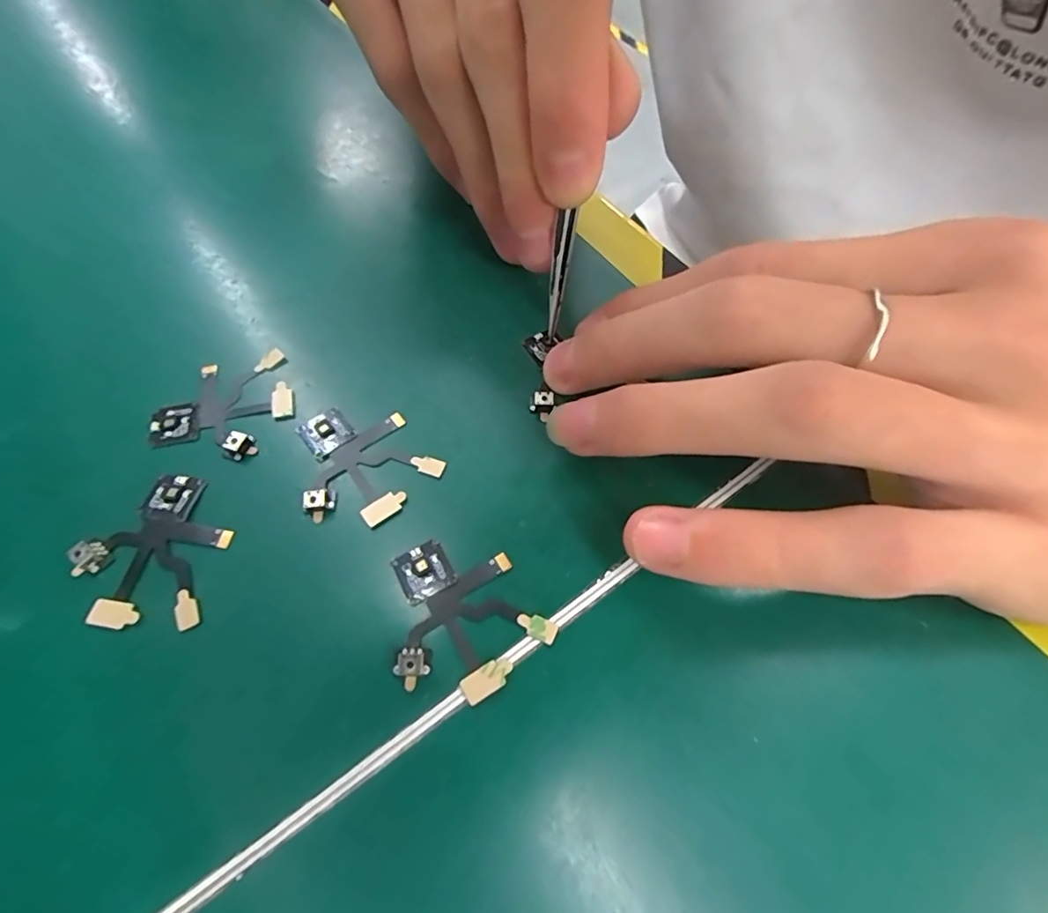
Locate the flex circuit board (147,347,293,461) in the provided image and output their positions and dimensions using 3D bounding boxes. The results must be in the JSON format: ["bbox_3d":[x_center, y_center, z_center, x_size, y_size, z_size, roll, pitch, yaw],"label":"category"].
[{"bbox_3d":[-0.079,-0.013,0.136,0.035,0.004,0.030,-13,62,-10],"label":"flex circuit board"}]

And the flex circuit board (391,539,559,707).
[{"bbox_3d":[-0.014,0.033,0.112,0.031,0.004,0.035,-28,65,-17],"label":"flex circuit board"}]

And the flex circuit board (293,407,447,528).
[{"bbox_3d":[-0.042,0.001,0.130,0.032,0.004,0.035,-34,67,-20],"label":"flex circuit board"}]

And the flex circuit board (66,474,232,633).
[{"bbox_3d":[-0.084,0.020,0.118,0.031,0.004,0.035,8,60,2],"label":"flex circuit board"}]

